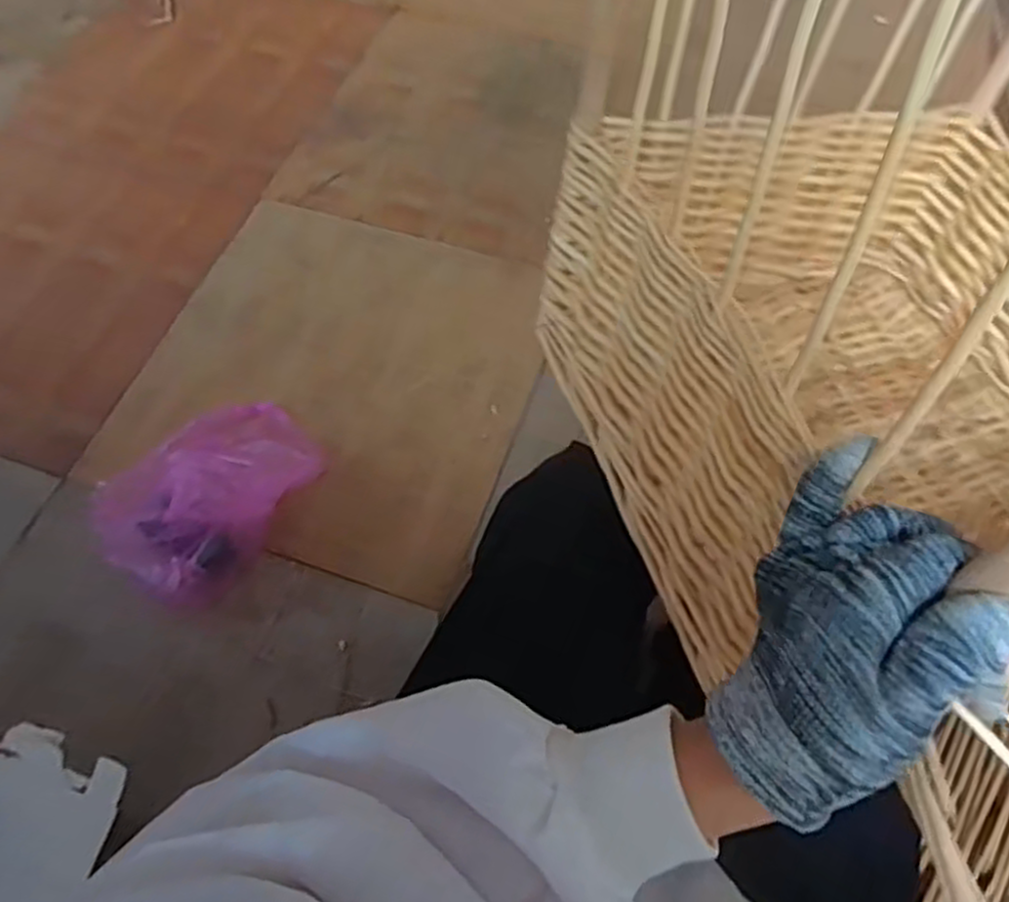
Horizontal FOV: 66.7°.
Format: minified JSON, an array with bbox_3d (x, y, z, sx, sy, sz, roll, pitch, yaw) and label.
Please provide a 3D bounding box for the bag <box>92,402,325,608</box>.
[{"bbox_3d":[-0.416,0.030,1.034,0.269,0.100,0.298,29,65,16],"label":"bag"}]

